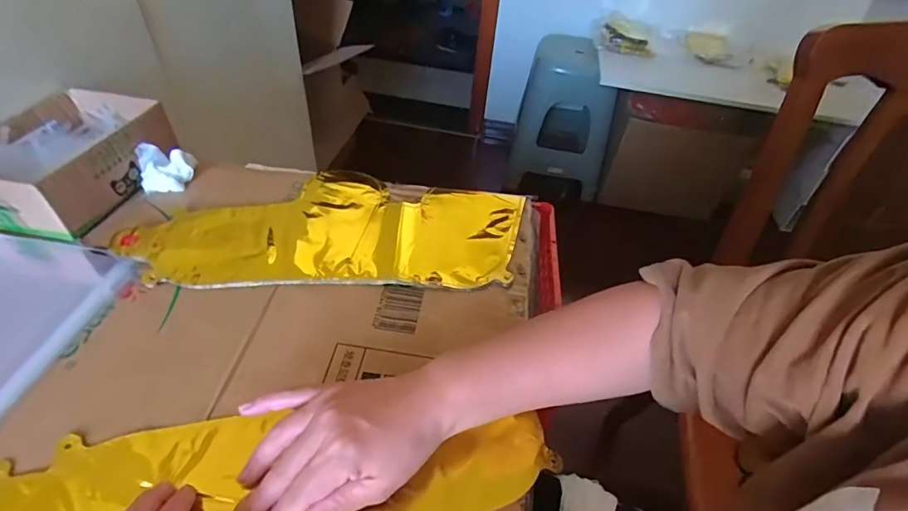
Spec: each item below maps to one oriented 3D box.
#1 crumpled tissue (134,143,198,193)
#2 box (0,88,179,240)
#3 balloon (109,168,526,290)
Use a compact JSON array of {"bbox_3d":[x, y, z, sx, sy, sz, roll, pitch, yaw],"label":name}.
[{"bbox_3d":[-0.335,-0.105,0.541,0.054,0.038,0.048,-3,45,-9],"label":"crumpled tissue"},{"bbox_3d":[-0.425,-0.109,0.514,0.137,0.066,0.184,10,44,5],"label":"box"},{"bbox_3d":[-0.125,-0.039,0.515,0.395,0.011,0.182,1,44,-5],"label":"balloon"}]

